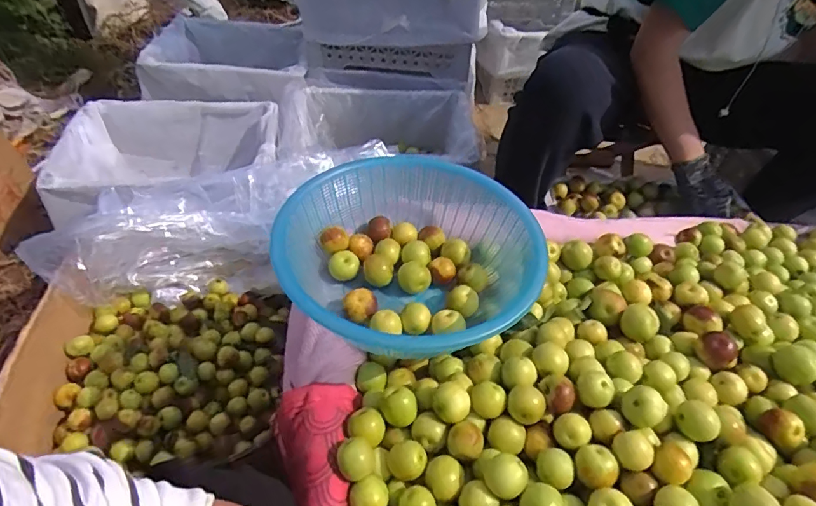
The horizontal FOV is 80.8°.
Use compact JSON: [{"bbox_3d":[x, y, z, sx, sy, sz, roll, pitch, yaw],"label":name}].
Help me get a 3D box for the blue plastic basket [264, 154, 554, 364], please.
[{"bbox_3d":[0.010,0.009,0.523,0.247,0.097,0.253,2,48,-2],"label":"blue plastic basket"}]

